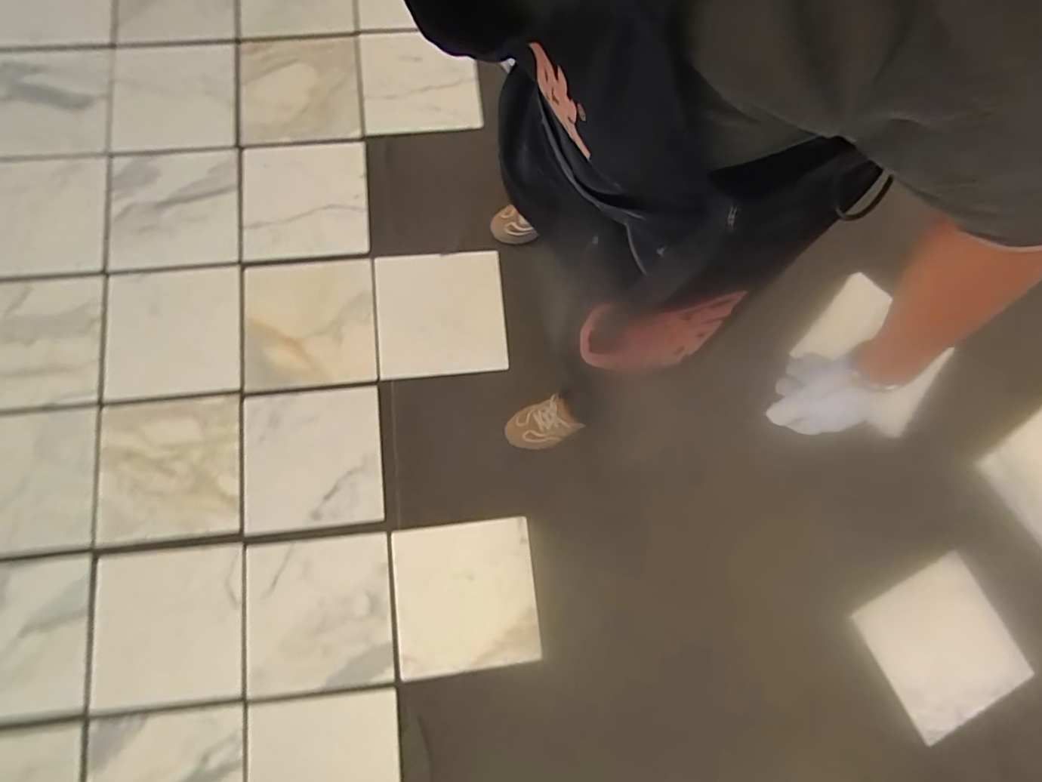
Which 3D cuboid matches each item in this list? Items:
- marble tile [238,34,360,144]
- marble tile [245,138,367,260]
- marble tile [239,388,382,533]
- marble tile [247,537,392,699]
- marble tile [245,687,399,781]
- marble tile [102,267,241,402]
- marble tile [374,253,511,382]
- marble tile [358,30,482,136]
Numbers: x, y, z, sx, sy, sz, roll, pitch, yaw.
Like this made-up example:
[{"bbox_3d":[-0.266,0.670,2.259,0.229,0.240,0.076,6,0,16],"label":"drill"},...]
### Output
[{"bbox_3d":[-0.634,-0.856,1.481,0.352,0.018,0.327,-3,81,5],"label":"marble tile"},{"bbox_3d":[-0.595,-0.521,1.432,0.339,0.011,0.319,-4,84,2],"label":"marble tile"},{"bbox_3d":[-0.513,0.164,1.280,0.326,0.016,0.332,-5,79,-4],"label":"marble tile"},{"bbox_3d":[-0.461,0.503,1.183,0.318,0.016,0.320,-4,79,-4],"label":"marble tile"},{"bbox_3d":[-0.418,0.817,1.104,0.310,0.019,0.314,-4,79,-4],"label":"marble tile"},{"bbox_3d":[-0.934,-0.163,1.404,0.395,0.021,0.355,-5,76,7],"label":"marble tile"},{"bbox_3d":[-0.211,-0.203,1.368,0.323,0.015,0.322,-5,81,-5],"label":"marble tile"},{"bbox_3d":[-0.287,-0.868,1.451,0.326,0.023,0.306,-5,86,5],"label":"marble tile"}]

